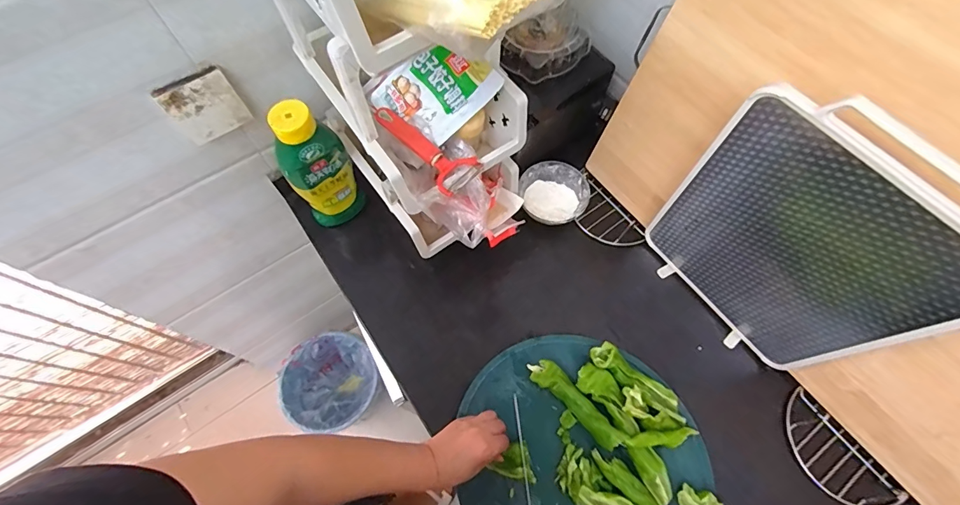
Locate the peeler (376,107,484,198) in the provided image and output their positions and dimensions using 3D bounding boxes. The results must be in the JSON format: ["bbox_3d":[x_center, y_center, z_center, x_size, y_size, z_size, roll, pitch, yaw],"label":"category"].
[{"bbox_3d":[-0.069,-0.140,0.566,0.056,0.029,0.162,-38,71,-16],"label":"peeler"}]

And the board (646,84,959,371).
[{"bbox_3d":[0.372,0.000,0.528,0.022,0.387,0.285,-35,70,-15],"label":"board"}]

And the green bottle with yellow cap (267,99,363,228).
[{"bbox_3d":[-0.243,-0.125,0.644,0.095,0.230,0.053,-36,70,-15],"label":"green bottle with yellow cap"}]

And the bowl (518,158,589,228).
[{"bbox_3d":[0.128,-0.097,0.751,0.118,0.054,0.118,0,65,0],"label":"bowl"}]

